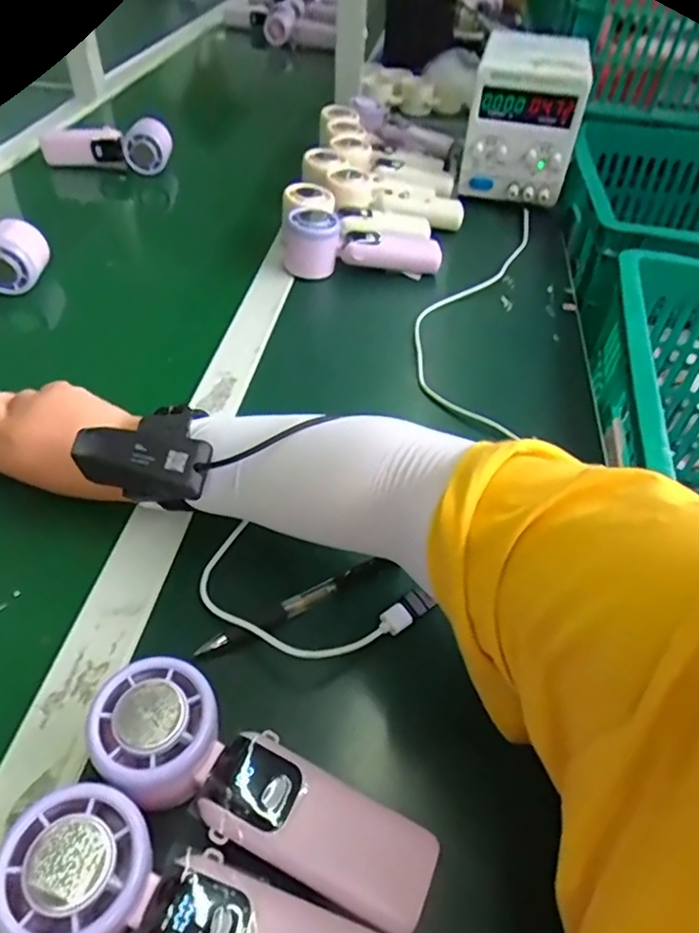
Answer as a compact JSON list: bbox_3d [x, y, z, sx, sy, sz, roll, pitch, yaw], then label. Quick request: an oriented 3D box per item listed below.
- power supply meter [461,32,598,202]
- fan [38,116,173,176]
[{"bbox_3d":[0.232,-0.466,0.790,0.135,0.154,0.195,13,48,8],"label":"power supply meter"},{"bbox_3d":[-0.334,-0.441,0.822,0.178,0.060,0.049,3,47,-1],"label":"fan"}]

